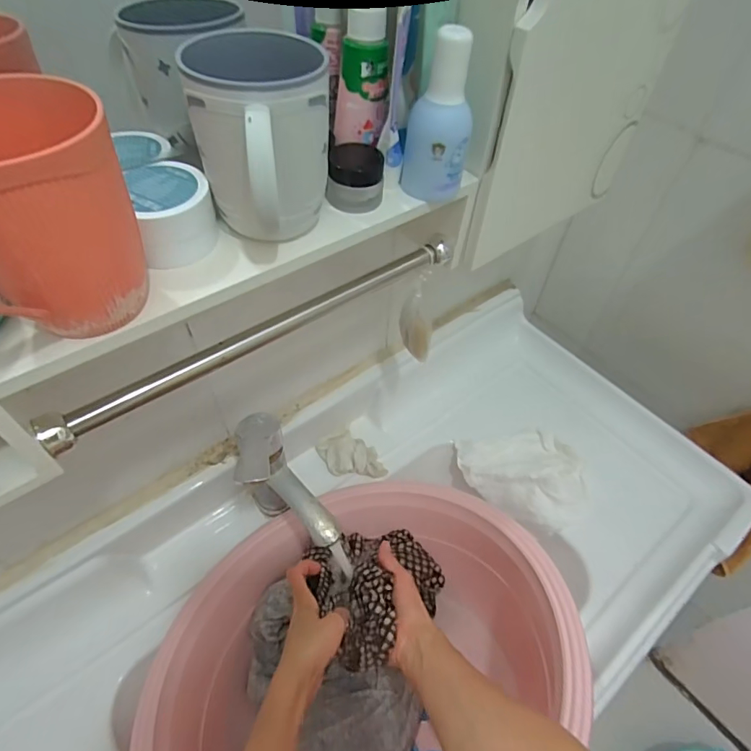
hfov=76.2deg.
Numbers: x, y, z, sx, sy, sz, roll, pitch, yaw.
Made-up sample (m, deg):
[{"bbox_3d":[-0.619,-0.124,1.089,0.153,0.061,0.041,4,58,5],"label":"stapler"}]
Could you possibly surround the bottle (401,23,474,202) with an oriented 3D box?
[{"bbox_3d":[0.050,-0.196,0.363,0.049,0.111,0.052,9,51,6],"label":"bottle"}]

